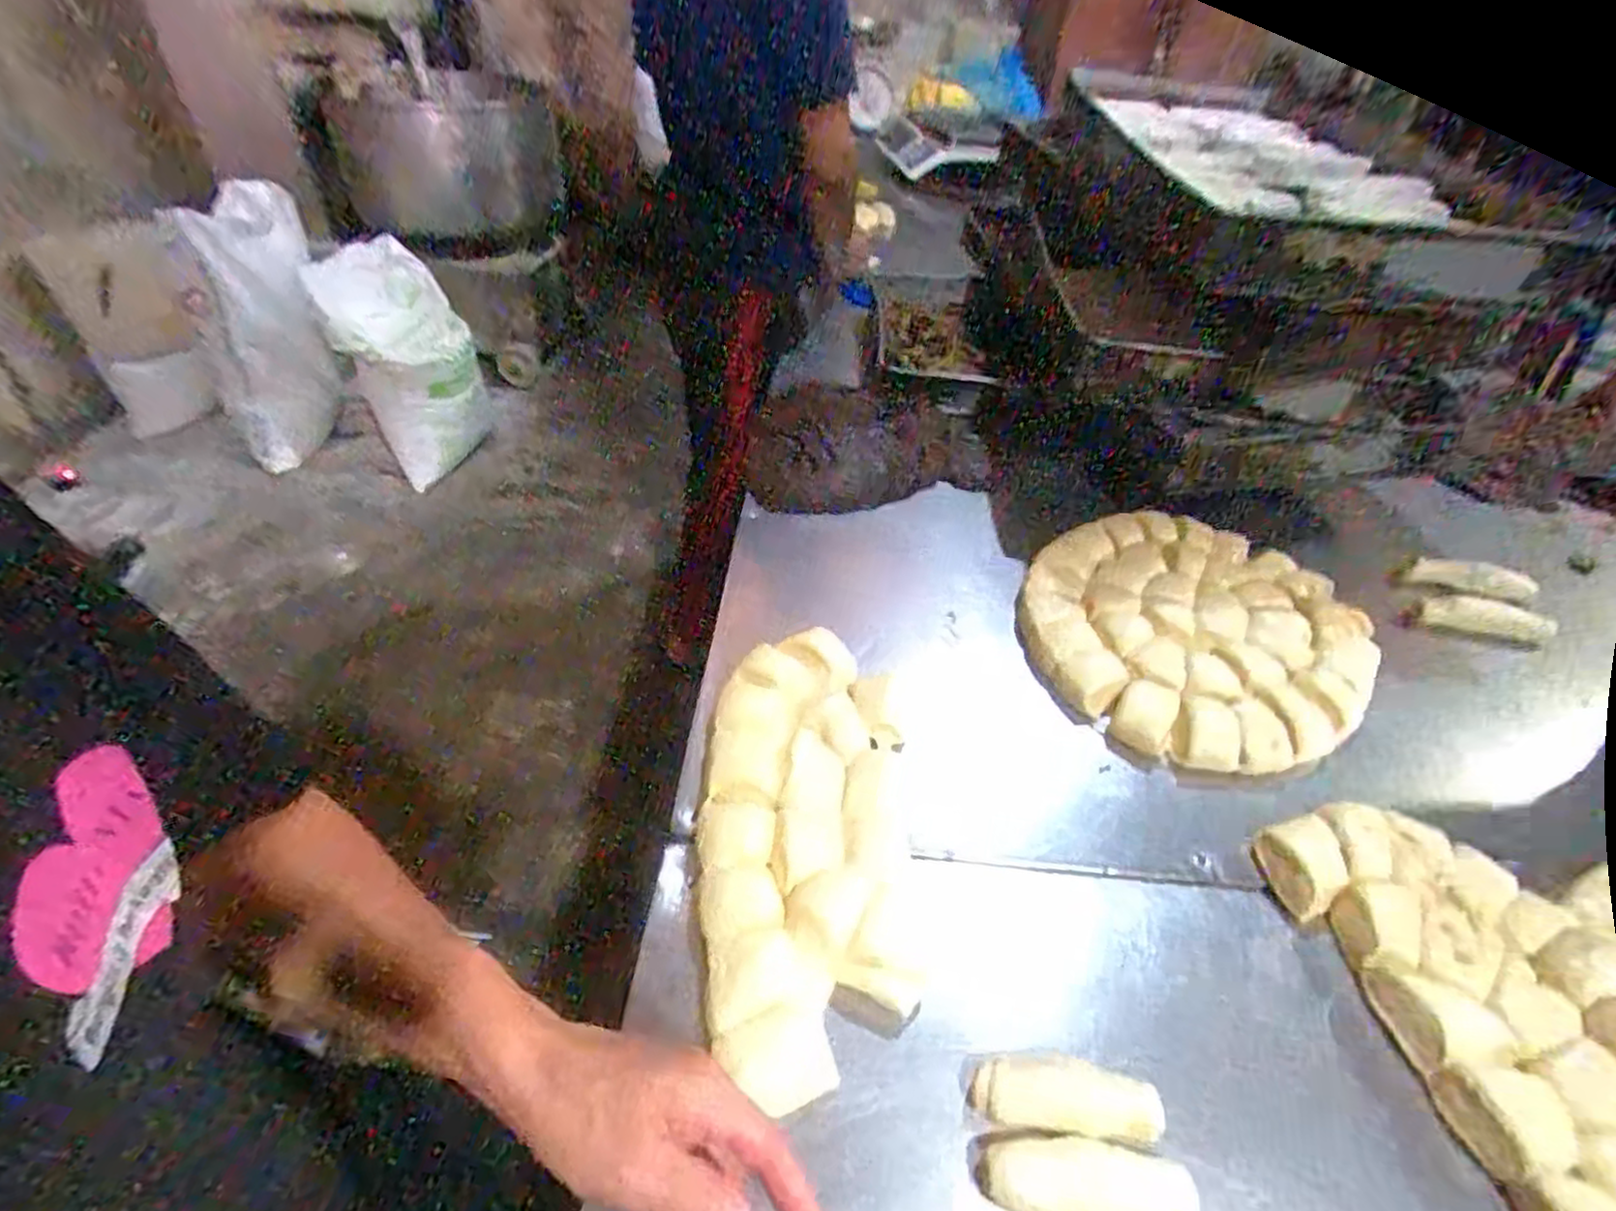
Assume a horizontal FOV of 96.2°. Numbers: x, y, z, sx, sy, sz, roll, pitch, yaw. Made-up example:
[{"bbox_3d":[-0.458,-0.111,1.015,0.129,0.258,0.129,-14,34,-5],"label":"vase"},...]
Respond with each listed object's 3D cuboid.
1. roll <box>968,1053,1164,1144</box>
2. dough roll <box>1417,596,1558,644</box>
[{"bbox_3d":[0.145,0.280,0.414,0.098,0.027,0.036,6,42,5],"label":"roll"},{"bbox_3d":[0.672,0.013,0.719,0.102,0.023,0.033,13,41,30],"label":"dough roll"}]

